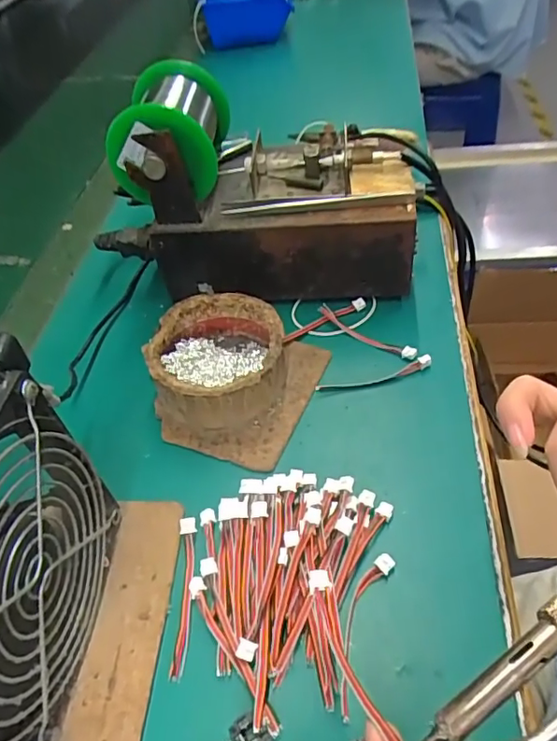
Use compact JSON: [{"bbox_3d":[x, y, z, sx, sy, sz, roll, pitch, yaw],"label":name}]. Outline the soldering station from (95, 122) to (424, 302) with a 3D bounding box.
[{"bbox_3d":[-0.016,-0.126,0.386,0.217,0.122,0.102,-1,49,5],"label":"soldering station"}]

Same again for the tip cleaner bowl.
[{"bbox_3d":[-0.038,-0.007,0.337,0.080,0.042,0.079,-3,48,3],"label":"tip cleaner bowl"}]

